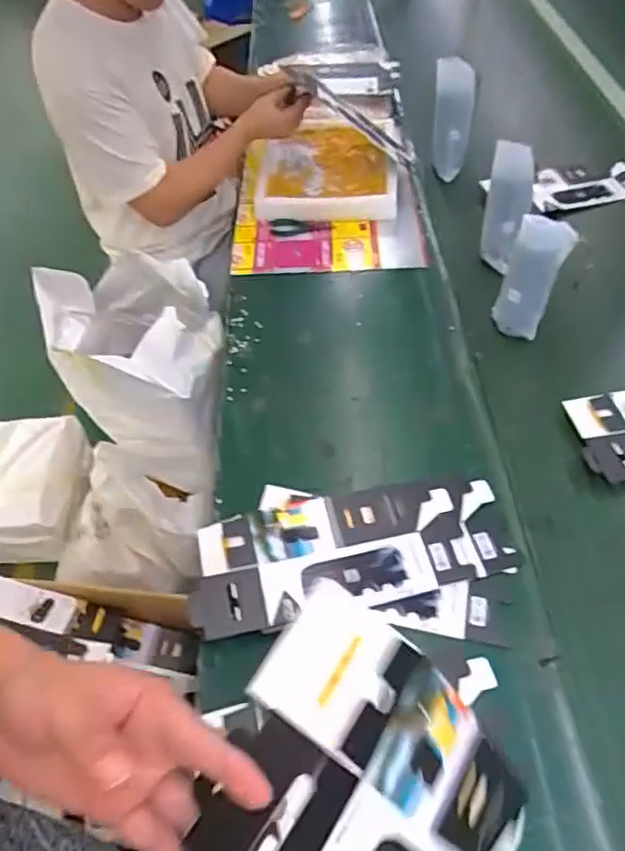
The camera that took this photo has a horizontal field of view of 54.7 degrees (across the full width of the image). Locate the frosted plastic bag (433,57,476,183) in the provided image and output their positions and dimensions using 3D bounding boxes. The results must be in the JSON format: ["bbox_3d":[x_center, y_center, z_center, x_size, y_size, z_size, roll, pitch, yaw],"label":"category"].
[{"bbox_3d":[0.290,-0.629,1.268,0.079,0.235,0.045,6,52,10],"label":"frosted plastic bag"}]

